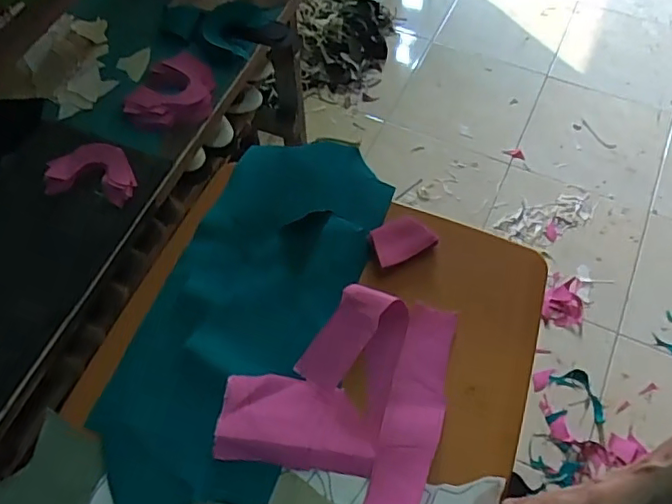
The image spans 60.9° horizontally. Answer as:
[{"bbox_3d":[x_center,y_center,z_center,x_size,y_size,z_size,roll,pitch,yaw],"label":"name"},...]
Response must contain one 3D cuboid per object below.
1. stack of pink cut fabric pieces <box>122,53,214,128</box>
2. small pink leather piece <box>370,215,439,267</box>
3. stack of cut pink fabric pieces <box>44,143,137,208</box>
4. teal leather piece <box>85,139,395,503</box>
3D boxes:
[{"bbox_3d":[-0.274,-0.295,1.006,0.135,0.024,0.173,14,63,9],"label":"stack of pink cut fabric pieces"},{"bbox_3d":[0.083,-0.018,0.728,0.077,0.009,0.062,-22,63,-10],"label":"small pink leather piece"},{"bbox_3d":[-0.381,-0.124,0.905,0.140,0.036,0.110,3,61,3],"label":"stack of cut pink fabric pieces"},{"bbox_3d":[-0.107,0.058,0.701,0.227,0.033,0.497,18,63,11],"label":"teal leather piece"}]

